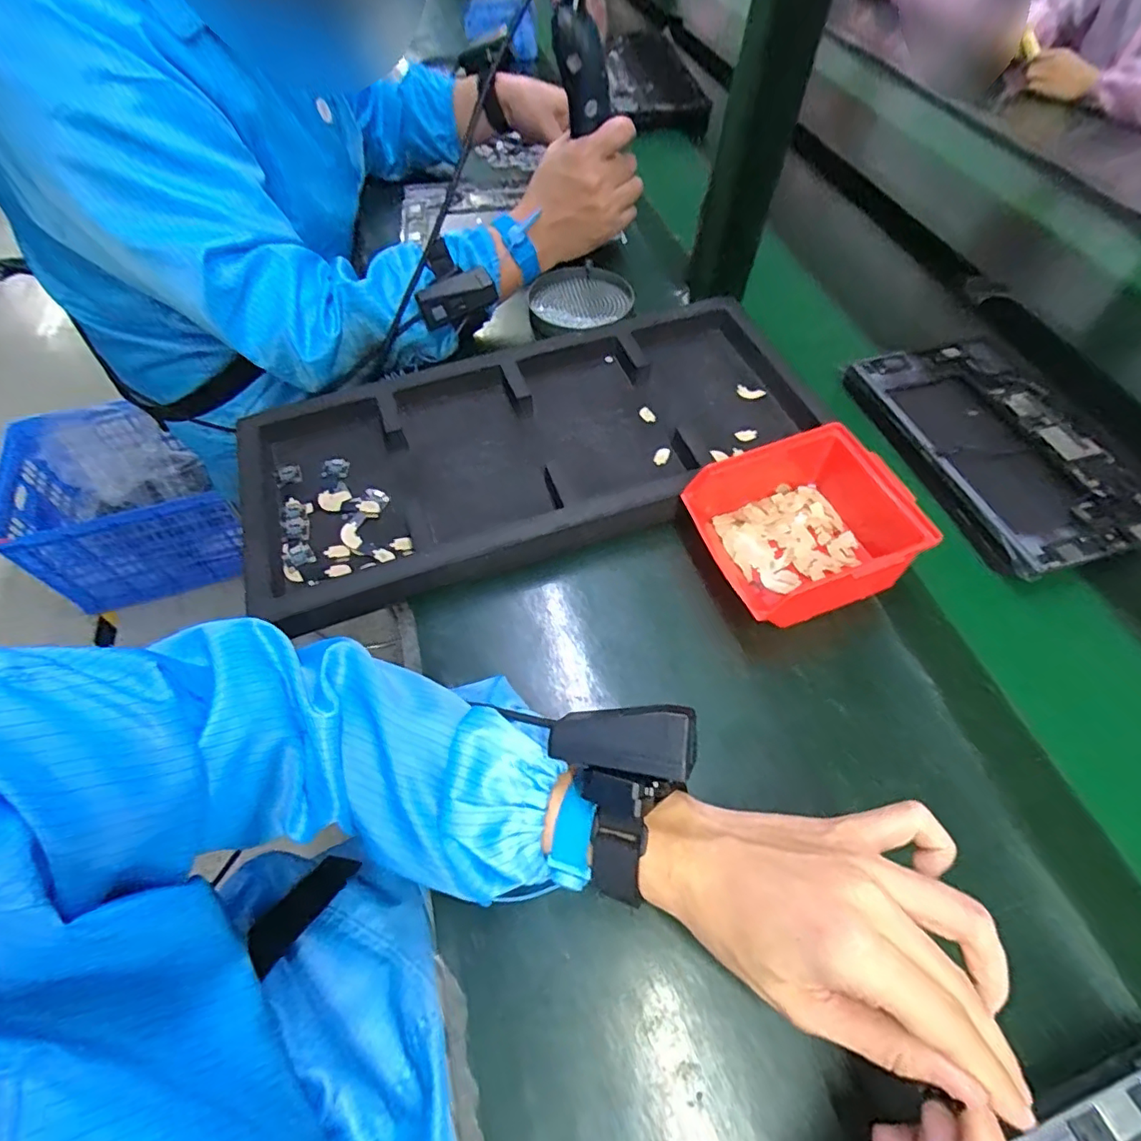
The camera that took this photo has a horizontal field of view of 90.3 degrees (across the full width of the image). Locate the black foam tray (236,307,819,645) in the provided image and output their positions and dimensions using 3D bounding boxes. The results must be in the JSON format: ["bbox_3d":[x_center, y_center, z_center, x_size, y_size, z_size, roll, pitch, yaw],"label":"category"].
[{"bbox_3d":[-0.023,-0.112,0.499,0.506,0.042,0.232,-16,58,-12],"label":"black foam tray"}]

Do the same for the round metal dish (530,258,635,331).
[{"bbox_3d":[0.011,-0.309,0.640,0.112,0.031,0.100,-2,56,-3],"label":"round metal dish"}]

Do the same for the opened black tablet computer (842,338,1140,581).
[{"bbox_3d":[0.378,-0.112,0.500,0.165,0.015,0.249,-12,57,-10],"label":"opened black tablet computer"}]

